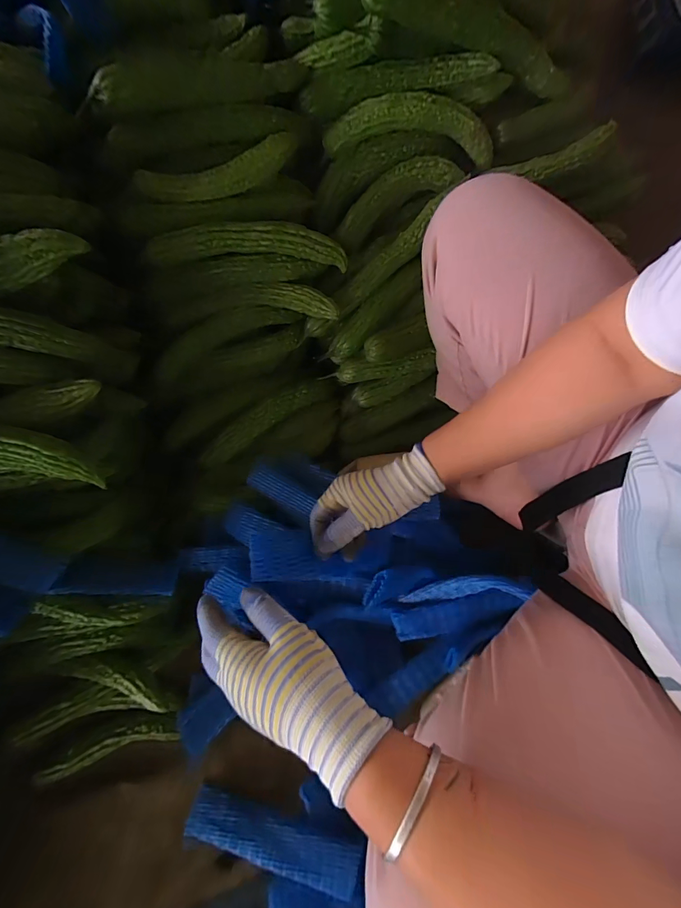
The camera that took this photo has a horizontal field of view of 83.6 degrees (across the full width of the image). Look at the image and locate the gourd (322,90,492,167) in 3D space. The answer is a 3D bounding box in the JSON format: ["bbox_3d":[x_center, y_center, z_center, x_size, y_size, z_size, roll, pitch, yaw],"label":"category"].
[{"bbox_3d":[0.100,-0.466,0.547,0.241,0.068,0.038,1,72,3],"label":"gourd"}]

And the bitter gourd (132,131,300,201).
[{"bbox_3d":[-0.162,-0.387,0.523,0.232,0.042,0.059,-21,72,-4],"label":"bitter gourd"}]

